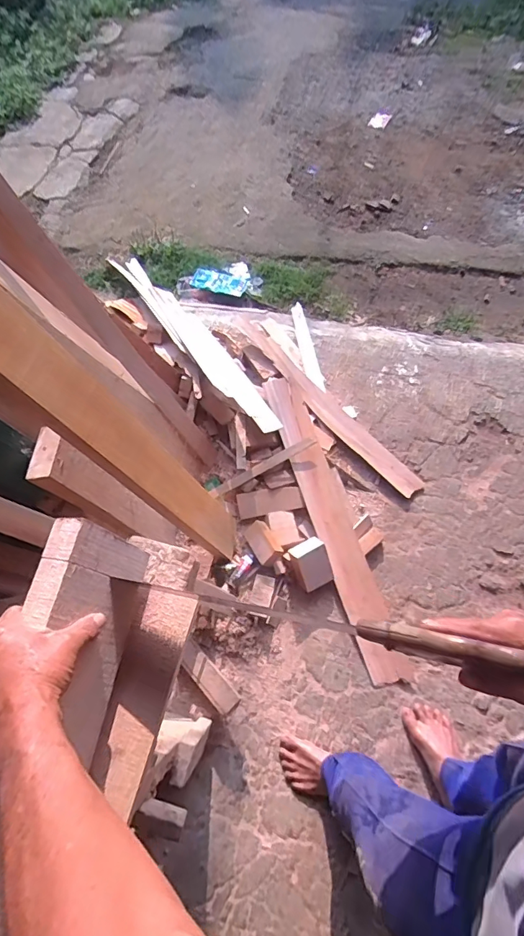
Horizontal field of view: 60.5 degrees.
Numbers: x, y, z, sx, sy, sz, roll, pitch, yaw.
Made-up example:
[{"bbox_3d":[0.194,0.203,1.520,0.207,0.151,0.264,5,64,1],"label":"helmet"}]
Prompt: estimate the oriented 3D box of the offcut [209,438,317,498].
[{"bbox_3d":[0.004,-0.003,1.379,0.355,0.009,0.031,-28,73,-3],"label":"offcut"}]

